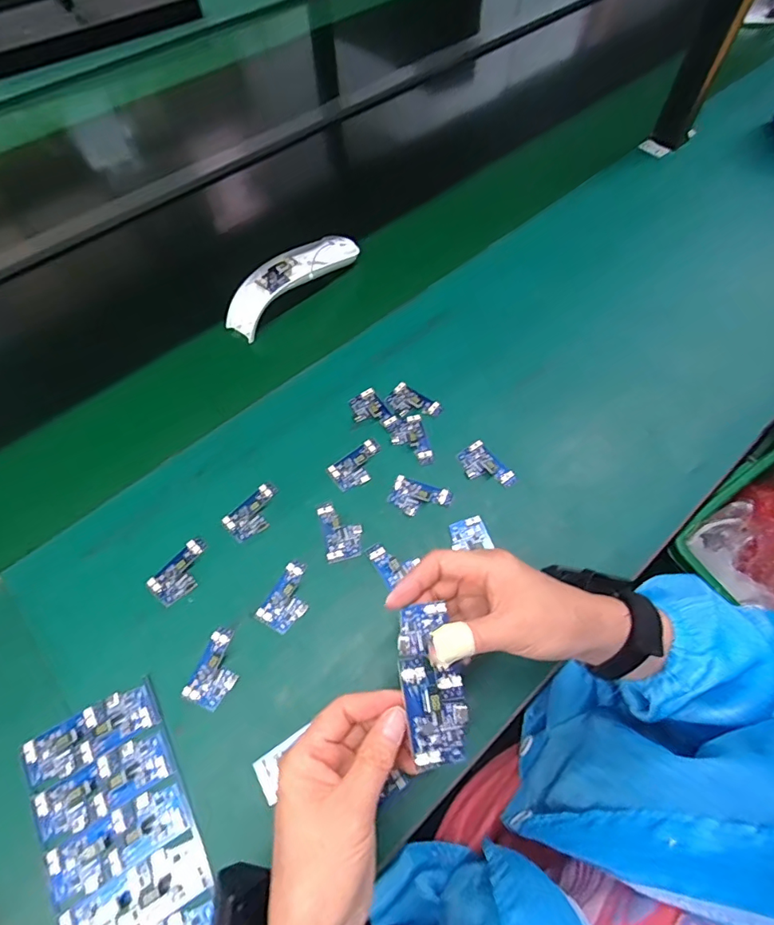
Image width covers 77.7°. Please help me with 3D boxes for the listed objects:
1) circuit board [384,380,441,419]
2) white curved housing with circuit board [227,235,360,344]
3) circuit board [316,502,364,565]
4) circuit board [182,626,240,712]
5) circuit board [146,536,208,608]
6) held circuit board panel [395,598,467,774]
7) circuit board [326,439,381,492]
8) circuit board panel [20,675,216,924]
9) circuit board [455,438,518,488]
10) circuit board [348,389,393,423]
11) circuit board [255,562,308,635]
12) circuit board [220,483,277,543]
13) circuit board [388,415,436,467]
[{"bbox_3d":[0.027,-0.064,0.519,0.058,0.008,0.035,33,67,16],"label":"circuit board"},{"bbox_3d":[-0.109,-0.226,0.593,0.192,0.047,0.067,-38,69,-18],"label":"white curved housing with circuit board"},{"bbox_3d":[-0.043,0.062,0.453,0.035,0.004,0.058,-14,63,-8],"label":"circuit board"},{"bbox_3d":[-0.139,0.169,0.396,0.034,0.004,0.059,19,64,10],"label":"circuit board"},{"bbox_3d":[-0.184,0.098,0.434,0.034,0.004,0.059,36,68,17],"label":"circuit board"},{"bbox_3d":[0.028,0.135,0.299,0.038,0.009,0.089,-8,63,-3],"label":"held circuit board panel"},{"bbox_3d":[-0.028,0.003,0.484,0.057,0.004,0.035,-35,68,-17],"label":"circuit board"},{"bbox_3d":[-0.192,0.269,0.342,0.097,0.012,0.188,-27,66,-14],"label":"circuit board panel"},{"bbox_3d":[0.098,0.005,0.482,0.034,0.007,0.059,-36,68,-17],"label":"circuit board"},{"bbox_3d":[-0.020,-0.059,0.517,0.035,0.004,0.044,-28,66,-14],"label":"circuit board"},{"bbox_3d":[-0.085,0.119,0.424,0.035,0.005,0.057,26,65,13],"label":"circuit board"},{"bbox_3d":[-0.126,0.047,0.460,0.035,0.004,0.059,40,69,19],"label":"circuit board"},{"bbox_3d":[0.024,-0.023,0.498,0.036,0.004,0.057,-13,63,-7],"label":"circuit board"}]

